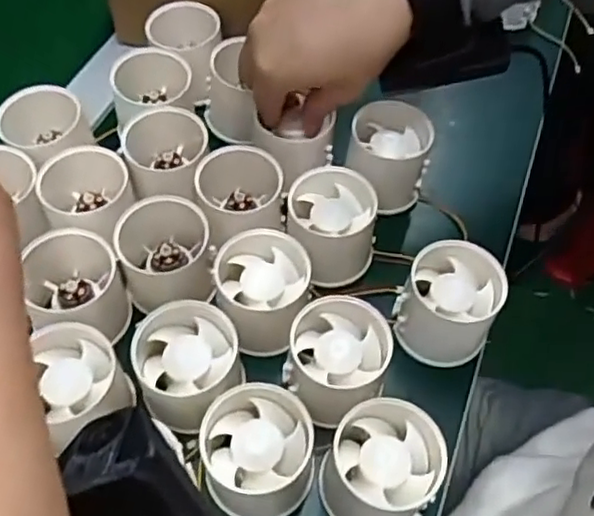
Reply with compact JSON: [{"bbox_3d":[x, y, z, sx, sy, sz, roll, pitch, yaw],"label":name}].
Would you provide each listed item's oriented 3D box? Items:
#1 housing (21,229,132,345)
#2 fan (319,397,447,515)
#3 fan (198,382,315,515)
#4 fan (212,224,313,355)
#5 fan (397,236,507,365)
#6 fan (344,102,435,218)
[{"bbox_3d":[-0.125,0.014,0.364,0.050,0.049,0.054,1,56,-2],"label":"housing"},{"bbox_3d":[0.040,0.103,0.315,0.051,0.049,0.053,1,56,-2],"label":"fan"},{"bbox_3d":[-0.020,0.094,0.319,0.051,0.049,0.052,1,56,-2],"label":"fan"},{"bbox_3d":[-0.020,0.020,0.367,0.054,0.044,0.058,1,56,-2],"label":"fan"},{"bbox_3d":[0.085,0.026,0.369,0.054,0.048,0.054,21,58,12],"label":"fan"},{"bbox_3d":[0.057,-0.065,0.424,0.054,0.048,0.056,3,56,0],"label":"fan"}]

